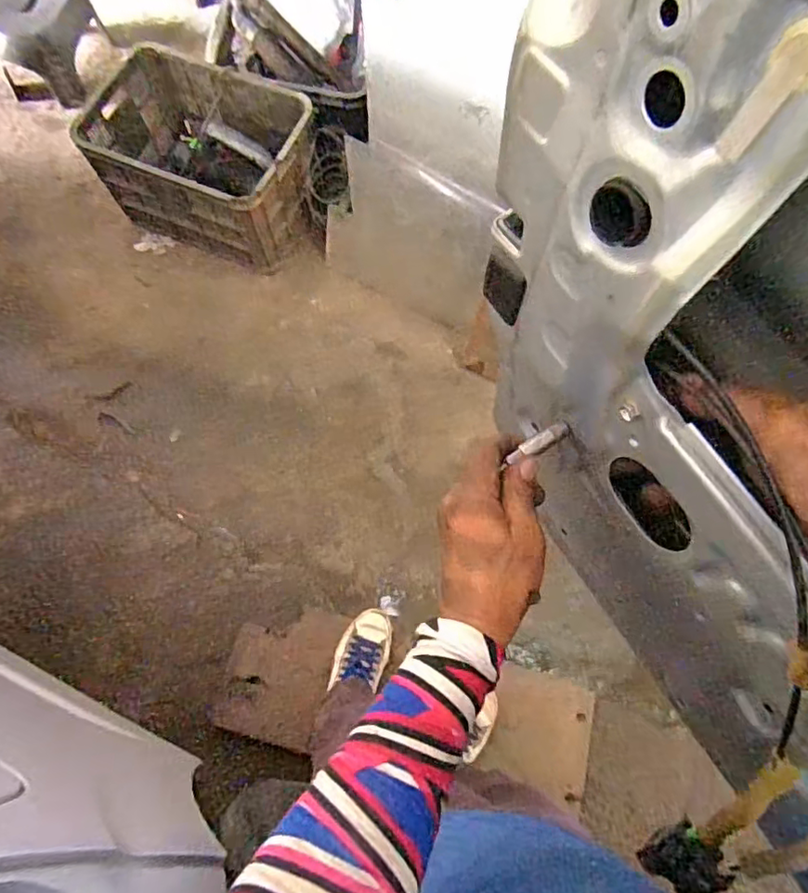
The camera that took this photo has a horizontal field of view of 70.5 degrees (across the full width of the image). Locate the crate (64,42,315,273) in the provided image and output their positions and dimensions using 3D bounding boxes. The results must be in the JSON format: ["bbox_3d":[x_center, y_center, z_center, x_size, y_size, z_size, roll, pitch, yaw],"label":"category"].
[{"bbox_3d":[-0.532,-0.772,1.582,0.614,0.310,0.393,22,67,6],"label":"crate"}]

